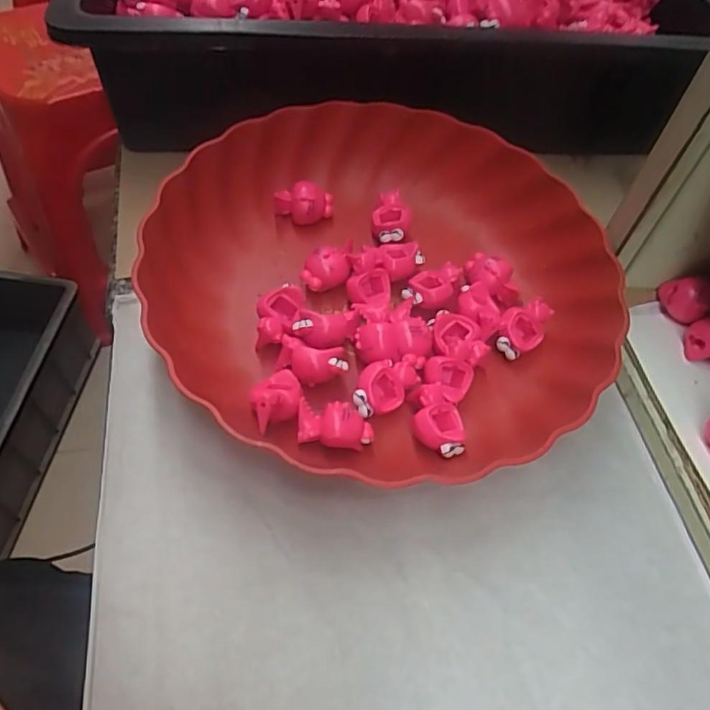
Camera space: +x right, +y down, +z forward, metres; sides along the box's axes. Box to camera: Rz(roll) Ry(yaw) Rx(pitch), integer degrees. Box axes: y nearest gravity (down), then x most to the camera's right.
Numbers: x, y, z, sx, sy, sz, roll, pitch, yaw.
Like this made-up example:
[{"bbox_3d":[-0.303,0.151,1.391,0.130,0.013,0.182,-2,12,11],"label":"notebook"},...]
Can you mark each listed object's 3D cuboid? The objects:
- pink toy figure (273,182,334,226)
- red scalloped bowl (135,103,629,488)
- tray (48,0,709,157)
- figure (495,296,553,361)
[{"bbox_3d":[-0.032,-0.093,0.358,0.036,0.025,0.015,-3,56,-7],"label":"pink toy figure"},{"bbox_3d":[0.017,-0.044,0.318,0.234,0.047,0.234,3,54,-4],"label":"red scalloped bowl"},{"bbox_3d":[0.007,-0.288,0.444,0.386,0.074,0.309,-3,55,-8],"label":"tray"},{"bbox_3d":[0.092,-0.015,0.318,0.024,0.020,0.031,26,56,13],"label":"figure"}]

